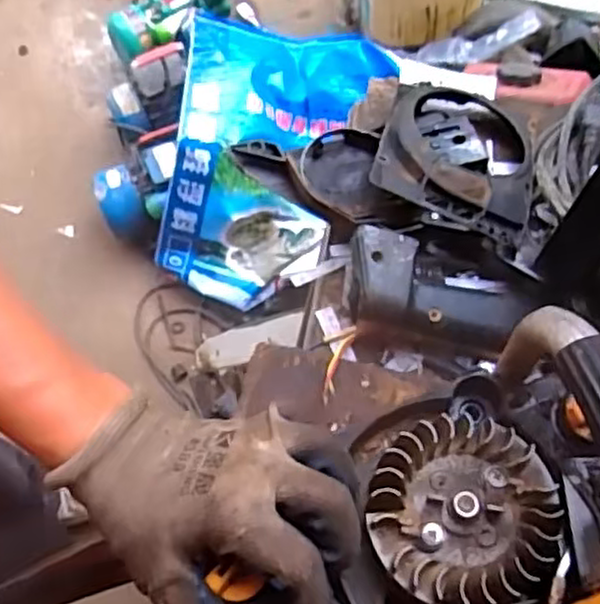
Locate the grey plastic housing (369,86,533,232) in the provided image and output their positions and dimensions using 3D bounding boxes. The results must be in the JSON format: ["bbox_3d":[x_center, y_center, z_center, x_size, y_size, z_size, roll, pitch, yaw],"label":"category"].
[{"bbox_3d":[0.122,-0.117,0.570,0.118,0.034,0.140,23,45,-2],"label":"grey plastic housing"}]

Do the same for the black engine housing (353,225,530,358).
[{"bbox_3d":[0.096,-0.006,0.532,0.128,0.038,0.072,14,71,3],"label":"black engine housing"}]

